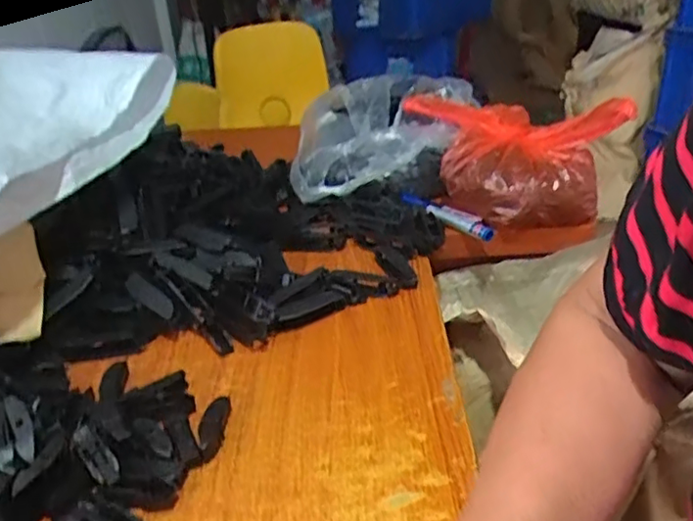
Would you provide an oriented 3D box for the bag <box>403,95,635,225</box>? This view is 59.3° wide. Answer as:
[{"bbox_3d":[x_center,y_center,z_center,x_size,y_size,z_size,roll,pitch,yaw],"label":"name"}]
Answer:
[{"bbox_3d":[0.199,-0.134,0.738,0.164,0.102,0.230,-14,31,-22],"label":"bag"}]

